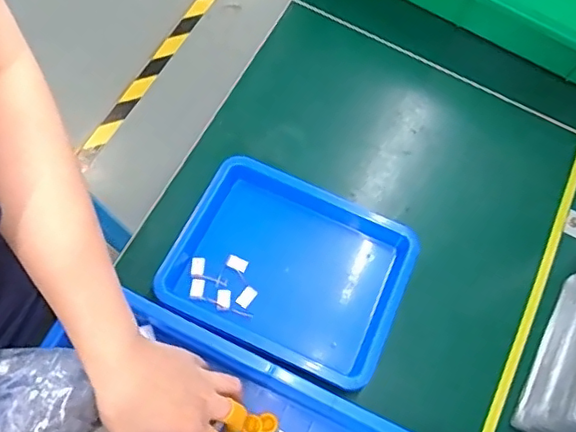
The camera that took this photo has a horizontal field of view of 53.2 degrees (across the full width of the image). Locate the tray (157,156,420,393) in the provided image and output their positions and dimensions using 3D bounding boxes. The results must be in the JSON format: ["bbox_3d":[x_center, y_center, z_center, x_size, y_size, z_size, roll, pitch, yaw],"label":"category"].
[{"bbox_3d":[0.000,0.049,0.561,0.215,0.061,0.170,24,69,7],"label":"tray"}]

